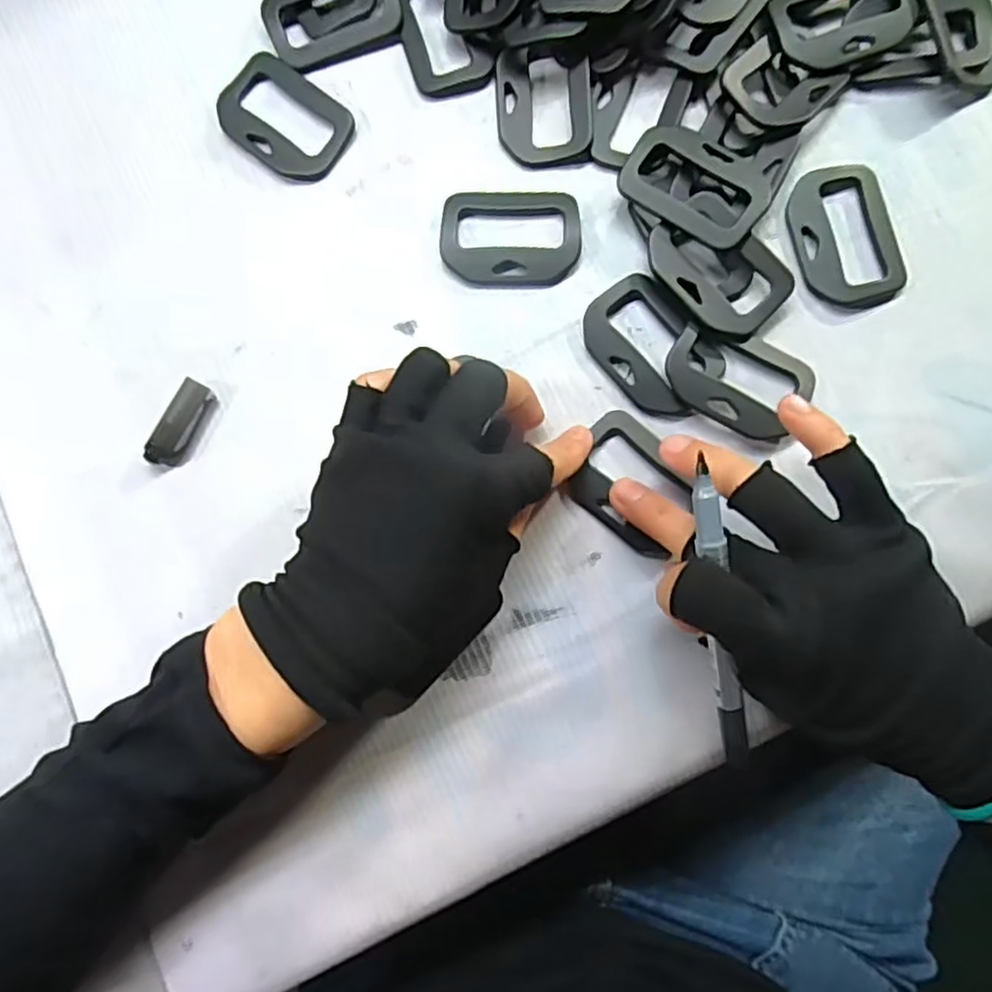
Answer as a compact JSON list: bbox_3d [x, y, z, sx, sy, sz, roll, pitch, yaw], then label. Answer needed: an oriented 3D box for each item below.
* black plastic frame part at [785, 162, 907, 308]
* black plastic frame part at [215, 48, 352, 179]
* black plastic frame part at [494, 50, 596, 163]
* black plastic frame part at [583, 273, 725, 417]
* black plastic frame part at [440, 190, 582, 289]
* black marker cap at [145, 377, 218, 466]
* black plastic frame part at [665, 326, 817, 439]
[{"bbox_3d":[0.151,-0.112,0.289,0.042,0.006,0.062,-13,84,0],"label":"black plastic frame part"},{"bbox_3d":[-0.098,-0.172,0.306,0.061,0.006,0.043,34,86,5],"label":"black plastic frame part"},{"bbox_3d":[0.022,-0.176,0.300,0.042,0.009,0.052,-2,84,2],"label":"black plastic frame part"},{"bbox_3d":[0.066,-0.064,0.287,0.041,0.006,0.061,-42,84,-3],"label":"black plastic frame part"},{"bbox_3d":[0.007,-0.114,0.295,0.060,0.006,0.045,-1,84,2],"label":"black plastic frame part"},{"bbox_3d":[-0.135,-0.030,0.290,0.015,0.009,0.038,27,85,4],"label":"black marker cap"},{"bbox_3d":[0.102,-0.050,0.281,0.059,0.012,0.042,26,85,4],"label":"black plastic frame part"}]

